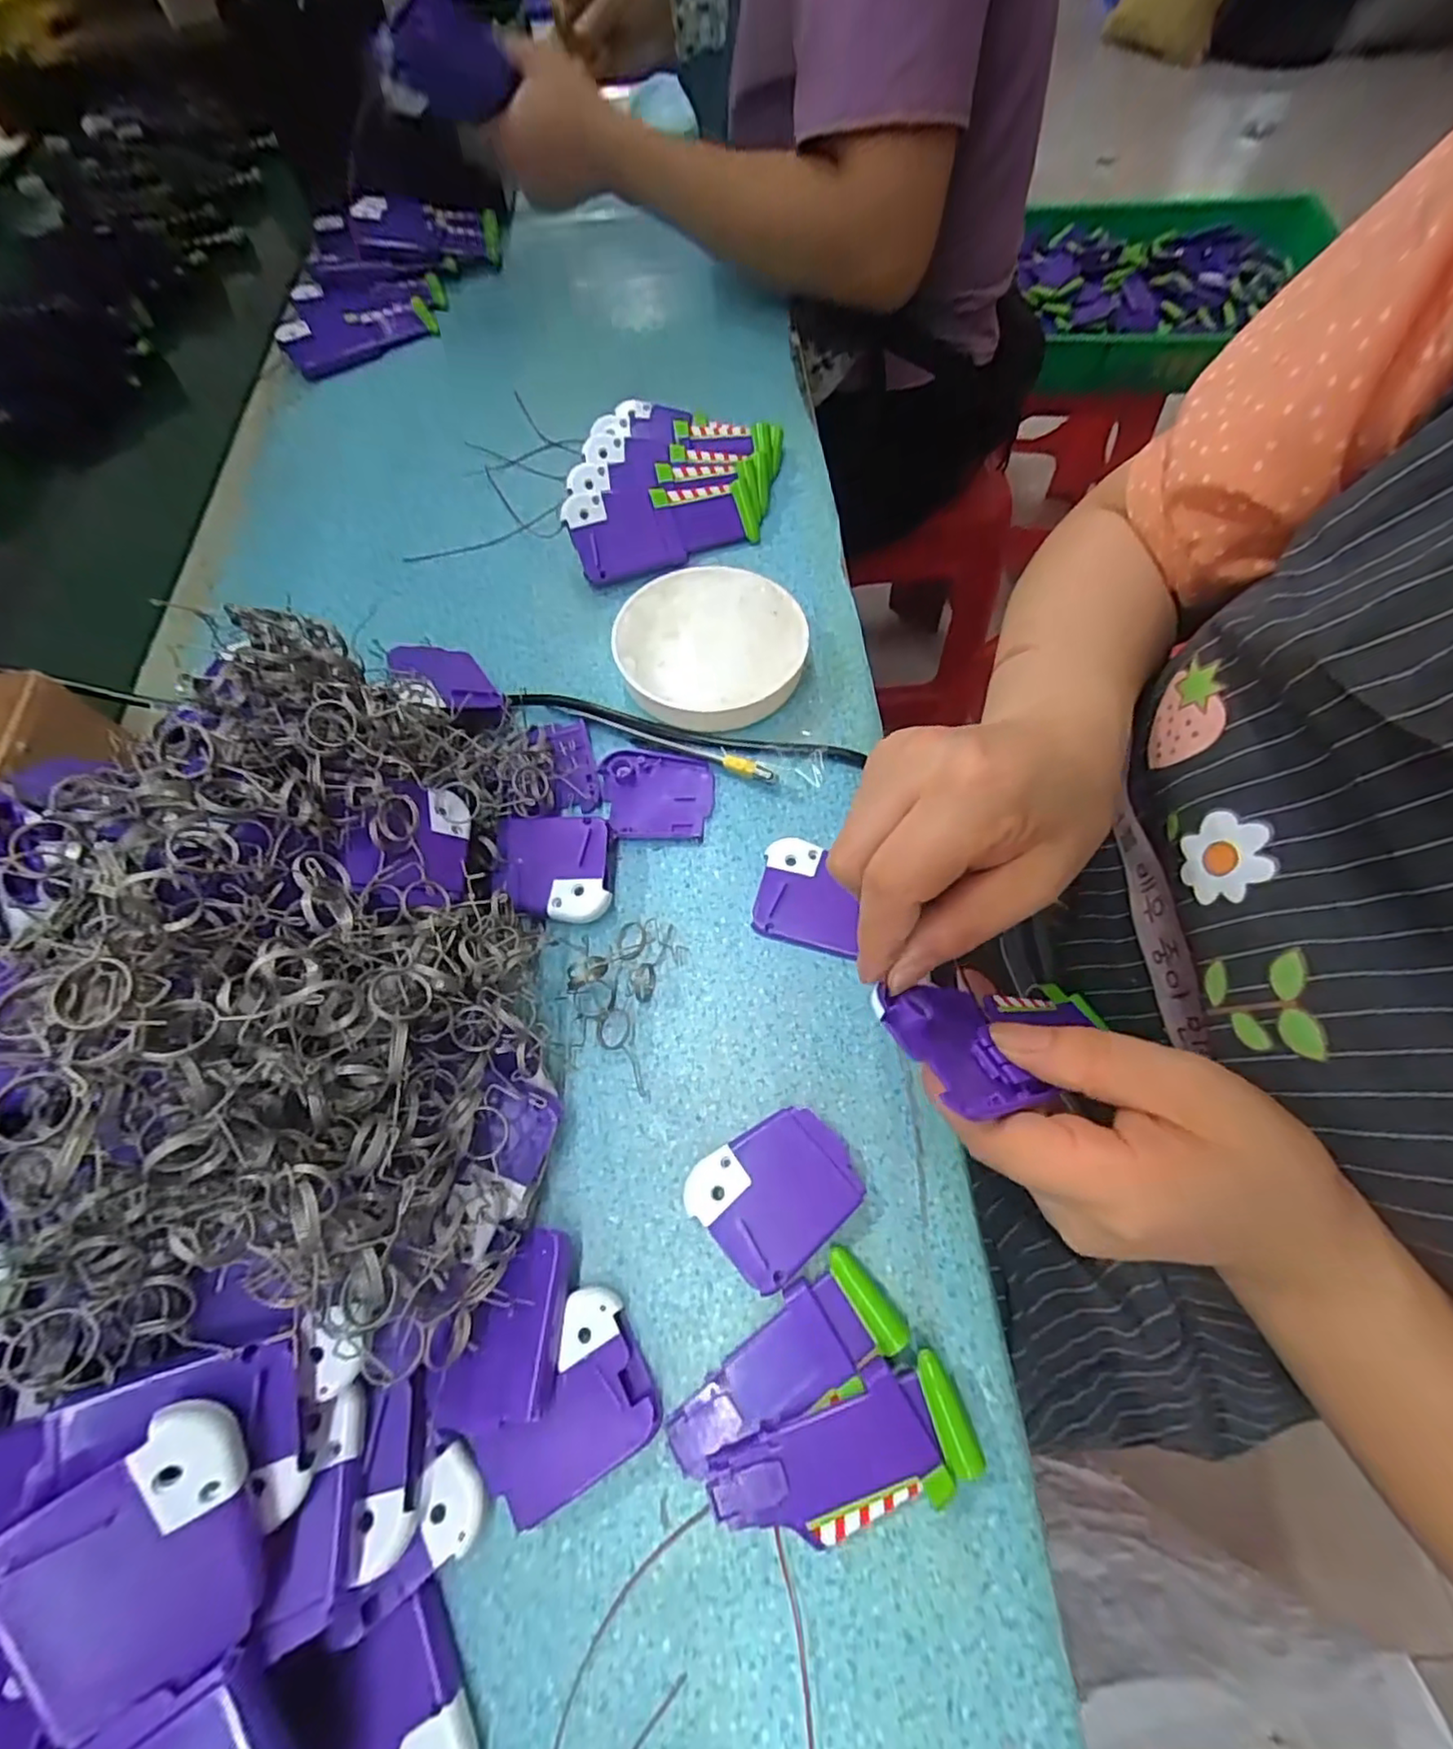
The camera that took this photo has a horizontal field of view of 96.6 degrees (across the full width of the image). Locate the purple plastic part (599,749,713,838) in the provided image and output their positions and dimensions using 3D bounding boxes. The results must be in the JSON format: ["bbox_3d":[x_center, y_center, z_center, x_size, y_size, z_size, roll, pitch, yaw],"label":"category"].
[{"bbox_3d":[-0.038,-0.042,0.343,0.060,0.006,0.050,4,65,3],"label":"purple plastic part"}]

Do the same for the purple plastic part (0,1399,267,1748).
[{"bbox_3d":[-0.153,0.180,0.168,0.049,0.007,0.061,-17,93,-30],"label":"purple plastic part"}]

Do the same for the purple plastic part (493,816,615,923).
[{"bbox_3d":[-0.084,-0.002,0.320,0.053,0.021,0.054,-4,64,-1],"label":"purple plastic part"}]

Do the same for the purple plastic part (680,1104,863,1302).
[{"bbox_3d":[0.020,0.126,0.262,0.060,0.012,0.052,-39,70,-16],"label":"purple plastic part"}]

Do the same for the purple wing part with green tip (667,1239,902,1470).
[{"bbox_3d":[0.021,0.182,0.236,0.088,0.011,0.036,-35,69,-15],"label":"purple wing part with green tip"}]

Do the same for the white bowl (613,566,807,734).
[{"bbox_3d":[-0.009,-0.129,0.371,0.103,0.026,0.100,0,64,1],"label":"white bowl"}]

